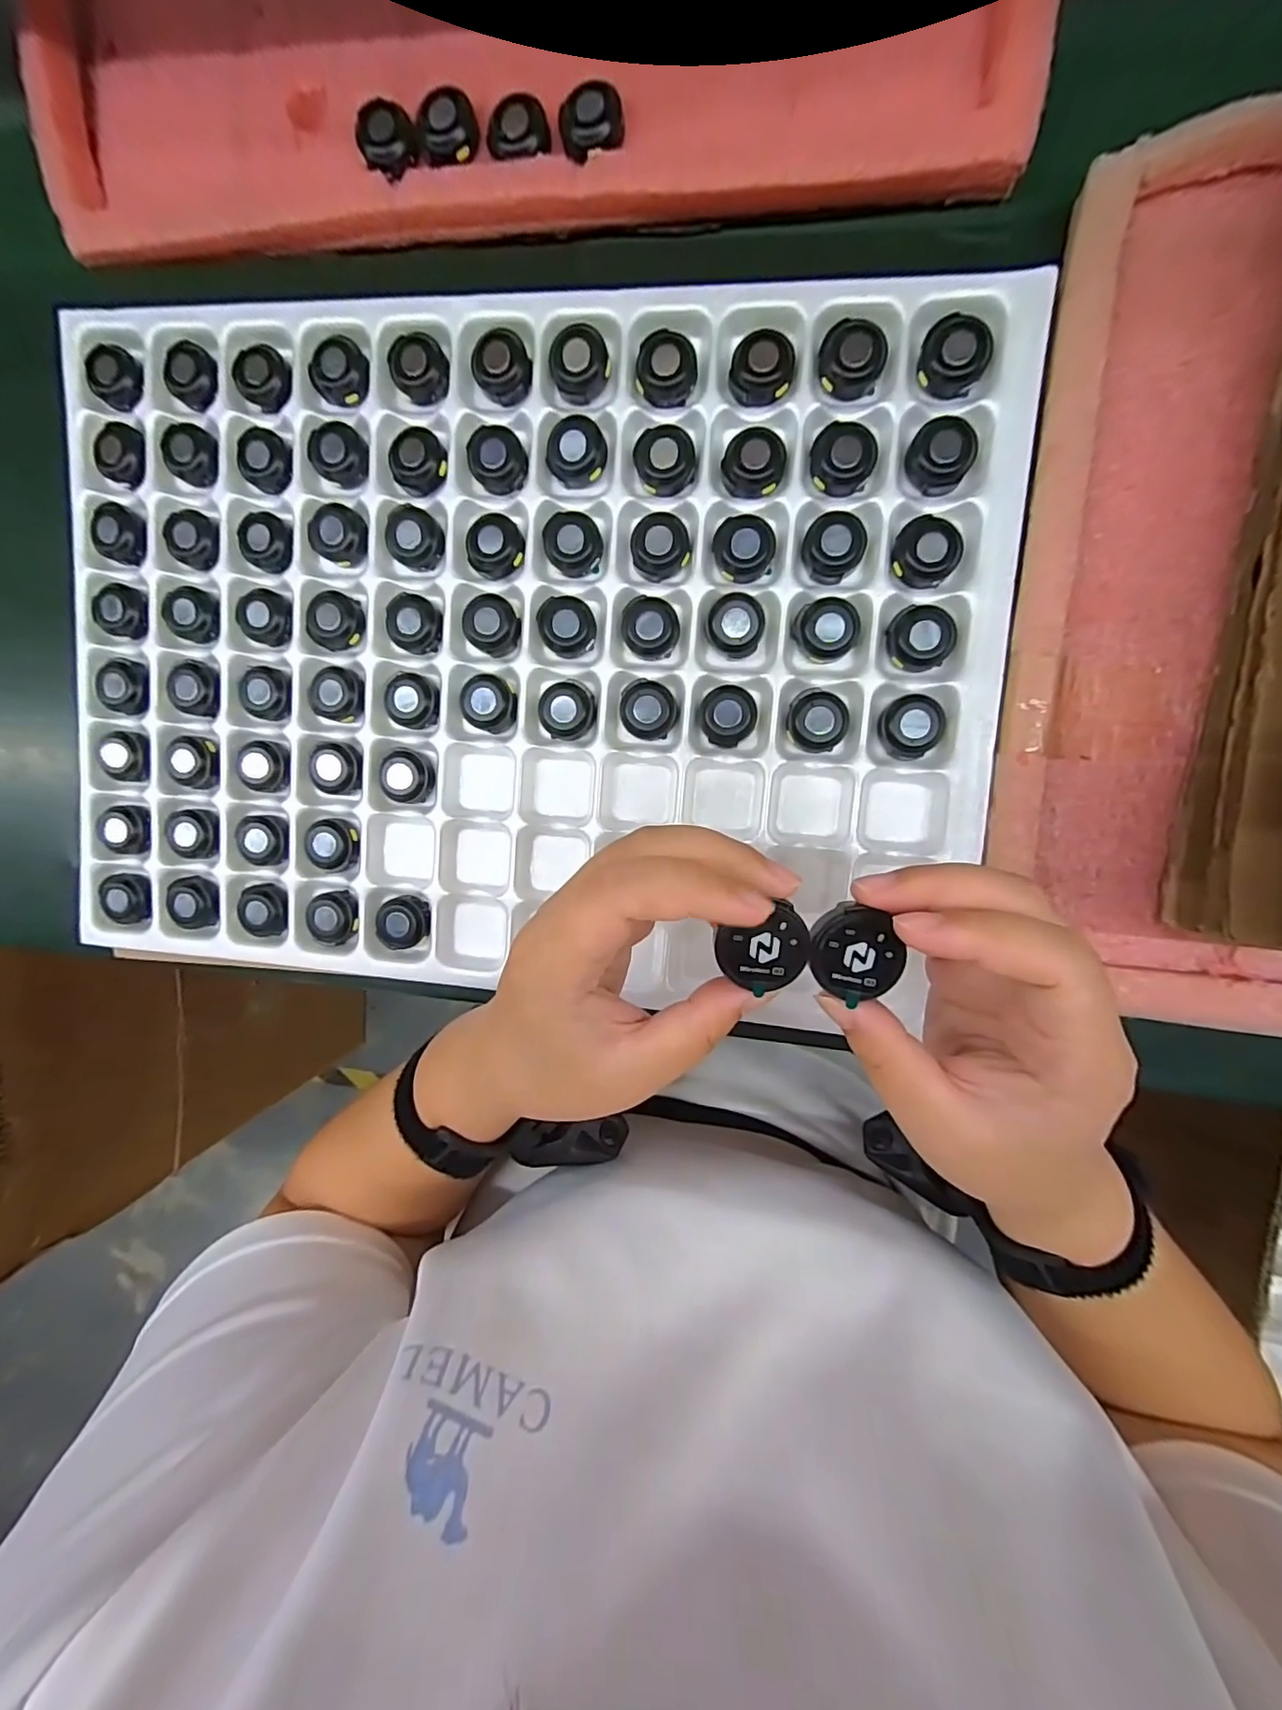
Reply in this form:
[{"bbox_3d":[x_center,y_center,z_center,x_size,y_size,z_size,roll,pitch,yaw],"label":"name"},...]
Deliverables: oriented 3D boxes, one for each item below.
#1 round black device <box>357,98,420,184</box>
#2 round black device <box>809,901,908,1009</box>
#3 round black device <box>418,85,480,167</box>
[{"bbox_3d":[-0.127,-0.359,0.285,0.028,0.011,0.033,-26,92,9],"label":"round black device"},{"bbox_3d":[0.068,0.031,0.178,0.029,0.005,0.028,0,93,8],"label":"round black device"},{"bbox_3d":[-0.096,-0.362,0.281,0.029,0.010,0.029,1,95,7],"label":"round black device"}]

